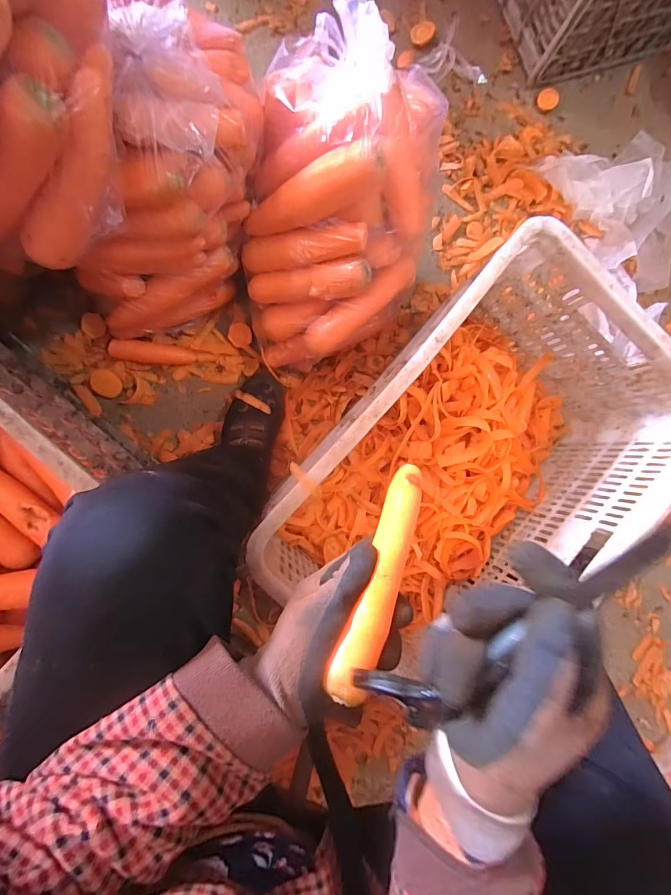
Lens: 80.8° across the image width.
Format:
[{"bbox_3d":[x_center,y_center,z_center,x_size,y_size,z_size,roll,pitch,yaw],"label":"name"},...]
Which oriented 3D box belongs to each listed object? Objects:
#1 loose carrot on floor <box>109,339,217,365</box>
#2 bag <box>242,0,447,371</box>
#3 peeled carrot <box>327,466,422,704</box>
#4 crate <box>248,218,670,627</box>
[{"bbox_3d":[-0.273,-0.150,0.627,0.151,0.028,0.031,2,89,-8],"label":"loose carrot on floor"},{"bbox_3d":[0.001,-0.292,0.523,0.226,0.237,0.322,17,87,-7],"label":"bag"},{"bbox_3d":[0.038,0.092,0.309,0.026,0.023,0.188,29,55,-7],"label":"peeled carrot"},{"bbox_3d":[0.180,0.029,0.554,0.361,0.230,0.507,41,84,-5],"label":"crate"}]

